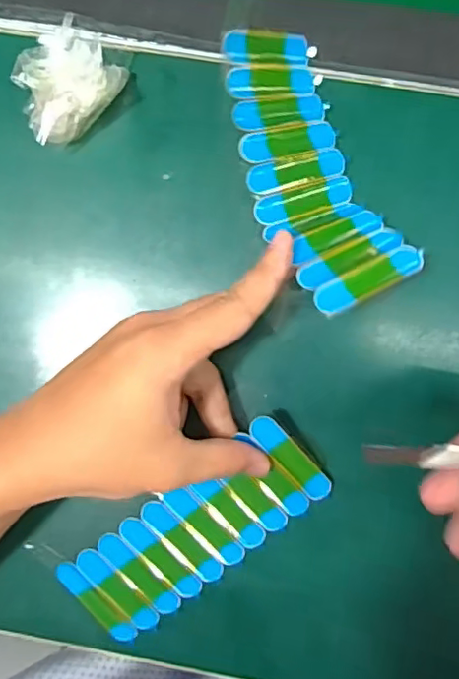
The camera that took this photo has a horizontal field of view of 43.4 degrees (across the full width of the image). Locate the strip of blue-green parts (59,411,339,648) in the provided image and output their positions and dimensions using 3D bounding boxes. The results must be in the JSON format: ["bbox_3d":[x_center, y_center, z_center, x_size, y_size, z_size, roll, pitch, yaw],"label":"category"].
[{"bbox_3d":[-0.021,0.109,0.325,0.155,0.012,0.060,-38,107,5],"label":"strip of blue-green parts"}]

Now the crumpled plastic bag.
[{"bbox_3d":[-0.093,-0.146,0.318,0.059,0.032,0.057,-36,88,2],"label":"crumpled plastic bag"}]

